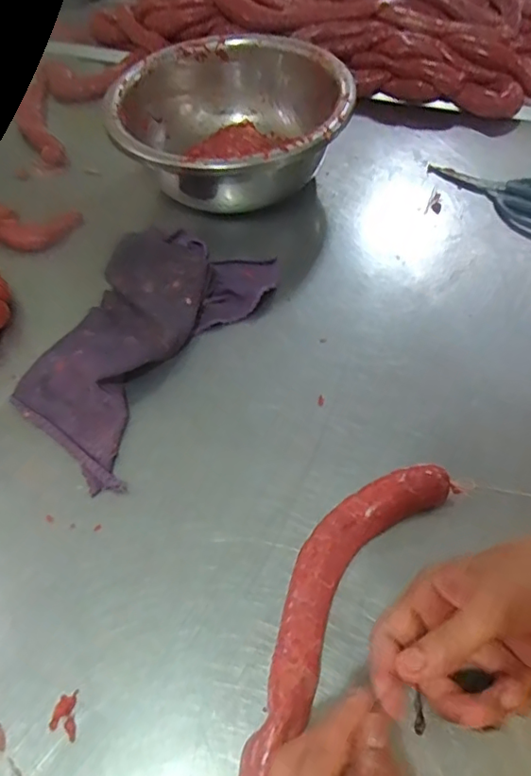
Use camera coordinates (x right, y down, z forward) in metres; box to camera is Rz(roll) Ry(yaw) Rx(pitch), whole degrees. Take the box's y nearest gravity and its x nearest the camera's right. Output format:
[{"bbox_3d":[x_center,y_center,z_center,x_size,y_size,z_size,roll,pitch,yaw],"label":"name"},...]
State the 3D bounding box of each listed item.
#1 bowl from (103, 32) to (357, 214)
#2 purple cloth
[{"bbox_3d":[-0.037,-0.319,0.683,0.272,0.110,0.259,-1,56,2],"label":"bowl"},{"bbox_3d":[-0.130,-0.061,0.558,0.174,0.035,0.303,25,61,19],"label":"purple cloth"}]

